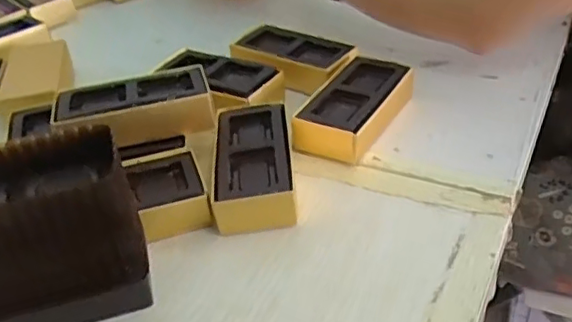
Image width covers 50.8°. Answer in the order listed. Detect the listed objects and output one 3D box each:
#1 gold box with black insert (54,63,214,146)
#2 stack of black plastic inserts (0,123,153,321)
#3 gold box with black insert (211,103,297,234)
[{"bbox_3d":[-0.116,-0.038,0.464,0.111,0.037,0.059,-15,38,-11],"label":"gold box with black insert"},{"bbox_3d":[-0.143,0.047,0.347,0.118,0.100,0.068,-16,38,-12],"label":"stack of black plastic inserts"},{"bbox_3d":[-0.025,0.002,0.447,0.055,0.029,0.120,-6,37,0],"label":"gold box with black insert"}]

